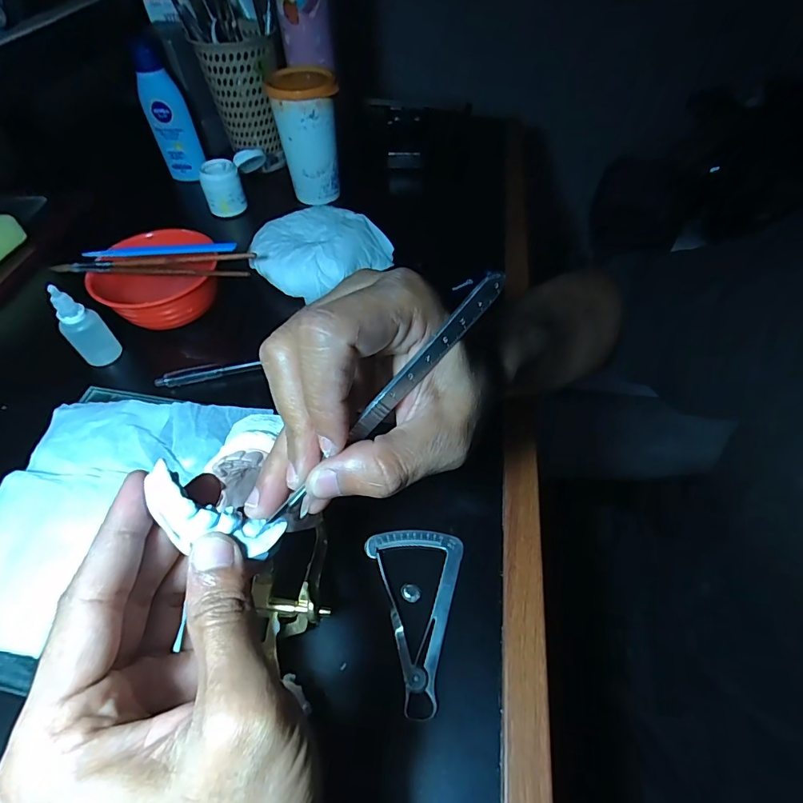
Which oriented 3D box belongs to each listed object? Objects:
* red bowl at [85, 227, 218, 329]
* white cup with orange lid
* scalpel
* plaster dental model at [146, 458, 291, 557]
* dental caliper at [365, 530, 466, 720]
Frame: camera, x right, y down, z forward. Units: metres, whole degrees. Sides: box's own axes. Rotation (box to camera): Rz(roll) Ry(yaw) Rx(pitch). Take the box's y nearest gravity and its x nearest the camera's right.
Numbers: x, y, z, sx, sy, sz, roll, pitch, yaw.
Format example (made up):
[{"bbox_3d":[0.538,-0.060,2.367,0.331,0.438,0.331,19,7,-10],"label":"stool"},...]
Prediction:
[{"bbox_3d":[-0.224,-0.110,0.413,0.109,0.049,0.090,-24,57,-17],"label":"red bowl"},{"bbox_3d":[-0.108,-0.309,0.523,0.069,0.122,0.073,-7,53,-5],"label":"white cup with orange lid"},{"bbox_3d":[-0.004,-0.002,0.176,0.129,0.011,0.004,-47,63,-1],"label":"scalpel"},{"bbox_3d":[-0.071,0.044,0.168,0.052,0.012,0.019,31,51,-21],"label":"plaster dental model"},{"bbox_3d":[0.003,0.124,0.265,0.059,0.006,0.100,7,53,5],"label":"dental caliper"}]

